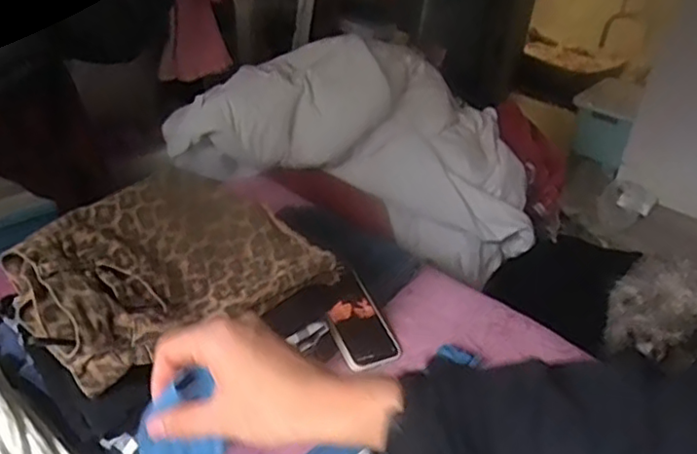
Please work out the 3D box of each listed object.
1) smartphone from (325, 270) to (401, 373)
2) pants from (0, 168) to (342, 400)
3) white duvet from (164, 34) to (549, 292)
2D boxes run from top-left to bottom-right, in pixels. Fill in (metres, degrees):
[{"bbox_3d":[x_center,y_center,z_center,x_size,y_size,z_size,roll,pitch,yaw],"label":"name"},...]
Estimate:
[{"bbox_3d":[0.013,0.126,0.862,0.088,0.016,0.136,-12,60,-38],"label":"smartphone"},{"bbox_3d":[-0.195,0.035,0.706,0.216,0.067,0.318,44,38,23],"label":"pants"},{"bbox_3d":[0.047,-0.186,1.531,0.807,0.402,0.447,7,33,1],"label":"white duvet"}]

